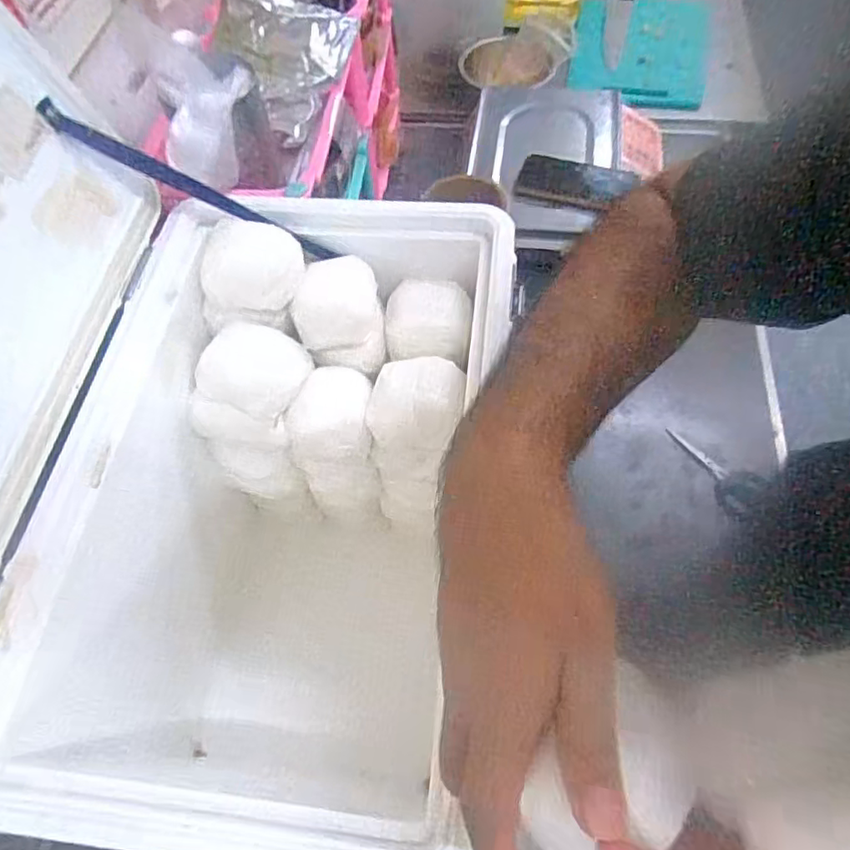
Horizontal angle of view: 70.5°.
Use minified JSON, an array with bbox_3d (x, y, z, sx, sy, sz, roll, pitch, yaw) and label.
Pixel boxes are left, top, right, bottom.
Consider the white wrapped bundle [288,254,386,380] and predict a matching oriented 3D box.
[{"bbox_3d":[-0.077,-0.105,0.563,0.080,0.060,0.090,1,60,5],"label":"white wrapped bundle"}]

